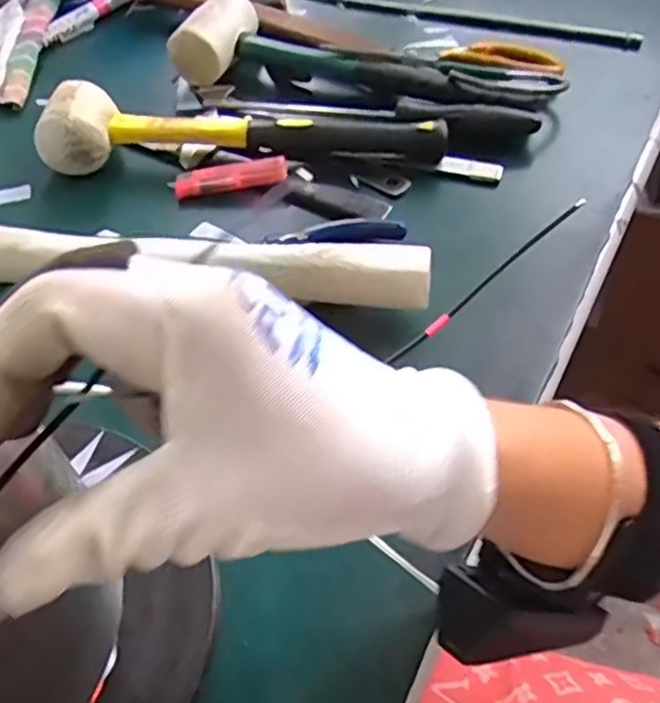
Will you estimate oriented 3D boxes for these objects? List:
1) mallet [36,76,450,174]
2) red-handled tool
[{"bbox_3d":[-0.062,-0.162,0.509,0.284,0.044,0.061,-3,53,2],"label":"mallet"},{"bbox_3d":[-0.070,-0.121,0.493,0.081,0.017,0.017,-7,53,-1],"label":"red-handled tool"}]

